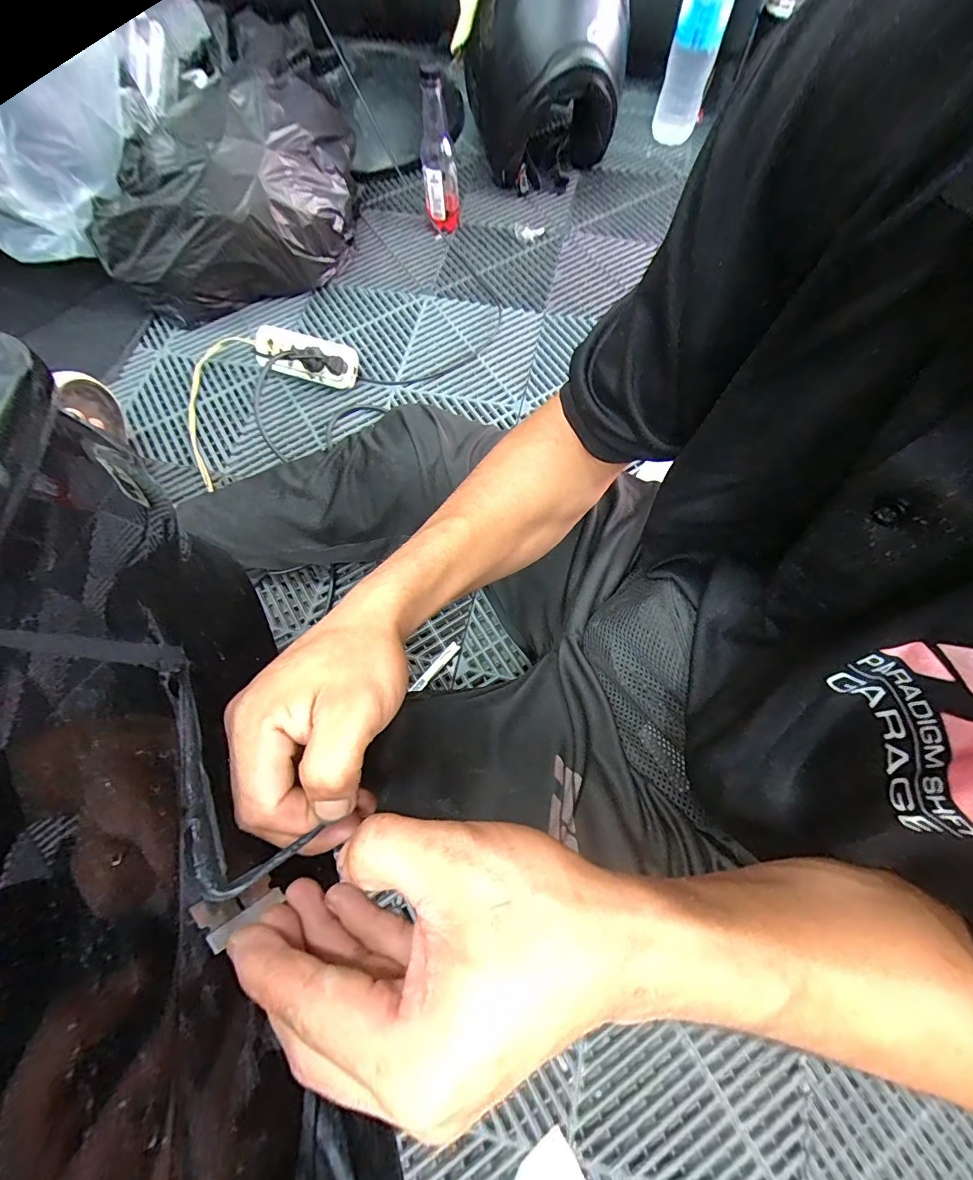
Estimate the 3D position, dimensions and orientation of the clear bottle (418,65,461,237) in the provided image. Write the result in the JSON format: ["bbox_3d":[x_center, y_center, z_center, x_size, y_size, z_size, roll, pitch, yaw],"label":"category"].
[{"bbox_3d":[-0.076,-0.689,0.713,0.057,0.186,0.053,-6,71,-1],"label":"clear bottle"}]

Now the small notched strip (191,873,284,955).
[{"bbox_3d":[-0.100,0.129,0.187,0.019,0.038,0.010,37,88,17],"label":"small notched strip"}]

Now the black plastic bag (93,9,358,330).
[{"bbox_3d":[-0.395,-0.582,0.674,0.392,0.214,0.213,-14,71,-4],"label":"black plastic bag"}]

